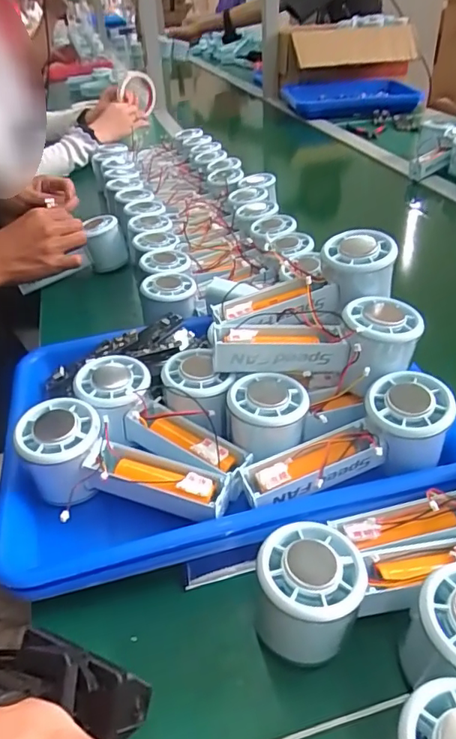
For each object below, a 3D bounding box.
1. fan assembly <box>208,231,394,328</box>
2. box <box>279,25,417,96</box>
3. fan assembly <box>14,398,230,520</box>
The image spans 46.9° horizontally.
[{"bbox_3d":[0.063,-0.062,0.423,0.149,0.048,0.053,-22,39,-1],"label":"fan assembly"},{"bbox_3d":[0.325,-0.884,1.468,0.373,0.123,0.199,-7,37,-4],"label":"box"},{"bbox_3d":[-0.076,0.075,0.372,0.151,0.058,0.060,17,40,7],"label":"fan assembly"}]

